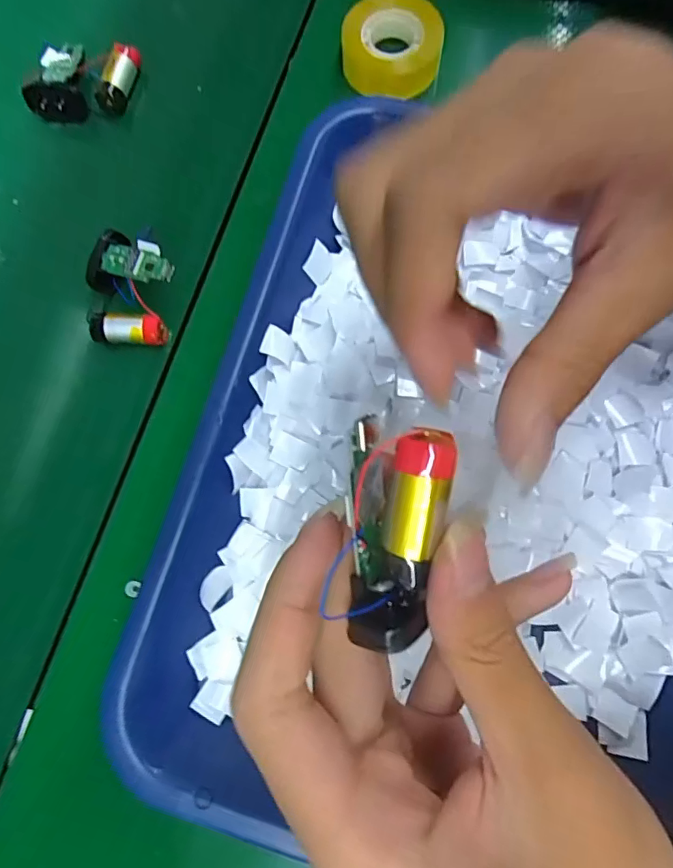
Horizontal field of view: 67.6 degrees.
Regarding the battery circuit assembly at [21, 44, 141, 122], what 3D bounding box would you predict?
[{"bbox_3d":[-0.149,-0.209,0.297,0.059,0.018,0.046,4,79,0],"label":"battery circuit assembly"}]

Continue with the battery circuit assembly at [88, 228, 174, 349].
[{"bbox_3d":[-0.108,-0.076,0.260,0.048,0.023,0.055,15,79,2],"label":"battery circuit assembly"}]

